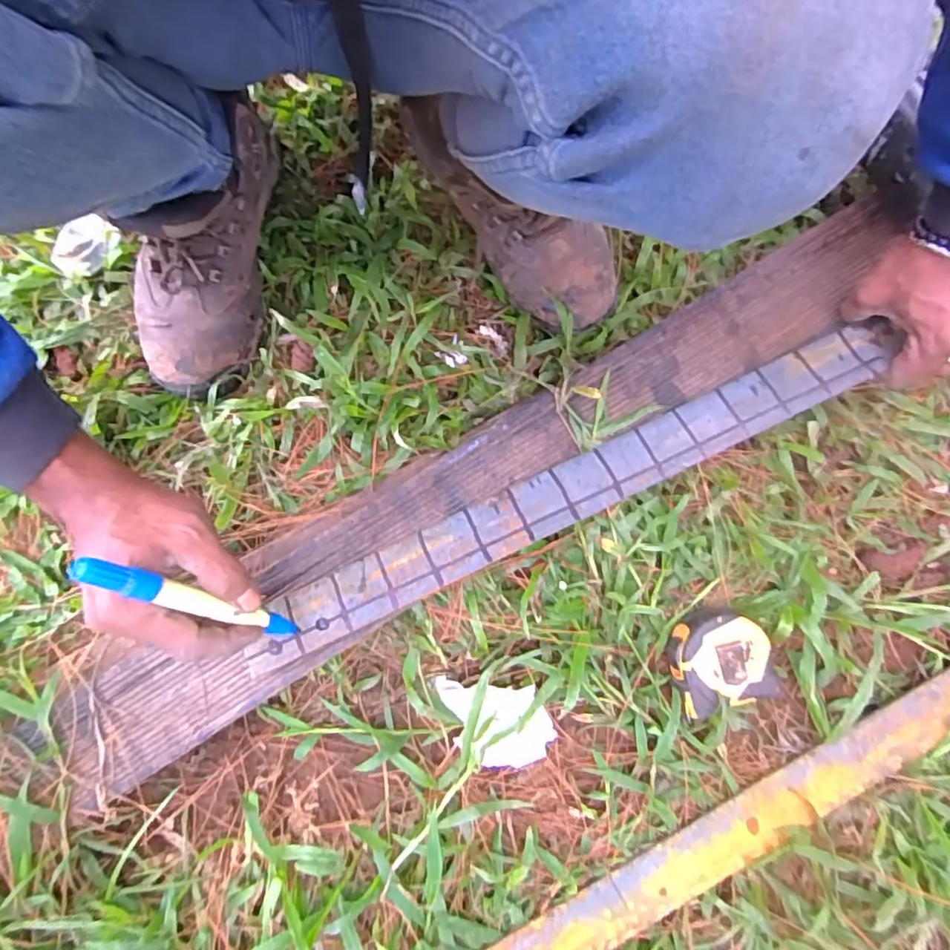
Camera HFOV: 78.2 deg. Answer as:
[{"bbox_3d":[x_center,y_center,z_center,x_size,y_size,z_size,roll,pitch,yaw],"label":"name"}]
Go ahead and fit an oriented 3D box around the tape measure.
[{"bbox_3d":[0.202,0.151,0.482,0.081,0.034,0.079,-14,76,-5],"label":"tape measure"}]

